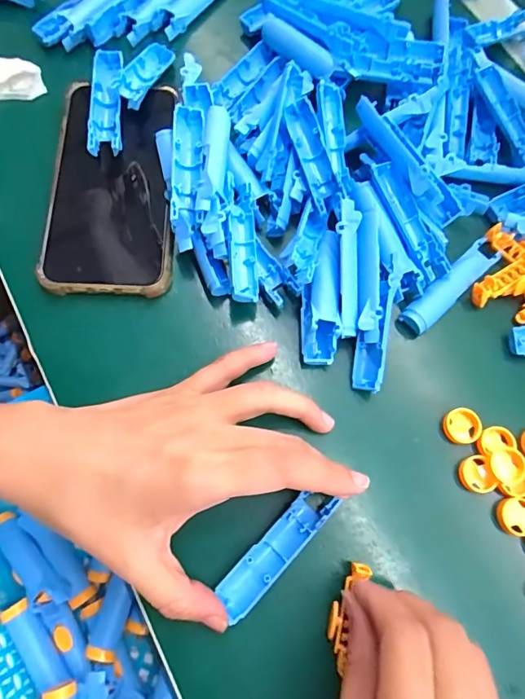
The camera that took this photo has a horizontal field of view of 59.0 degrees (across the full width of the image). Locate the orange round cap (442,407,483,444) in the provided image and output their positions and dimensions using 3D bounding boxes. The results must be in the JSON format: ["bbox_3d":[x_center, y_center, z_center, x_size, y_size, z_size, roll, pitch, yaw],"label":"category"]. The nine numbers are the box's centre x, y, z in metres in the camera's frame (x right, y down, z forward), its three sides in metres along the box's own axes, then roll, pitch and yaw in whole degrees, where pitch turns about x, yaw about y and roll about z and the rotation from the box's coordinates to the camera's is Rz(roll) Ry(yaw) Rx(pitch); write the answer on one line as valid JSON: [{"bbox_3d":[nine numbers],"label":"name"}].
[{"bbox_3d":[0.111,0.043,0.260,0.019,0.009,0.019,0,74,0],"label":"orange round cap"}]

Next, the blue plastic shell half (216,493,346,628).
[{"bbox_3d":[0.007,0.099,0.230,0.072,0.007,0.019,-43,78,-13],"label":"blue plastic shell half"}]

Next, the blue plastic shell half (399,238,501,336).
[{"bbox_3d":[0.115,-0.038,0.282,0.078,0.013,0.017,-42,78,-11],"label":"blue plastic shell half"}]

